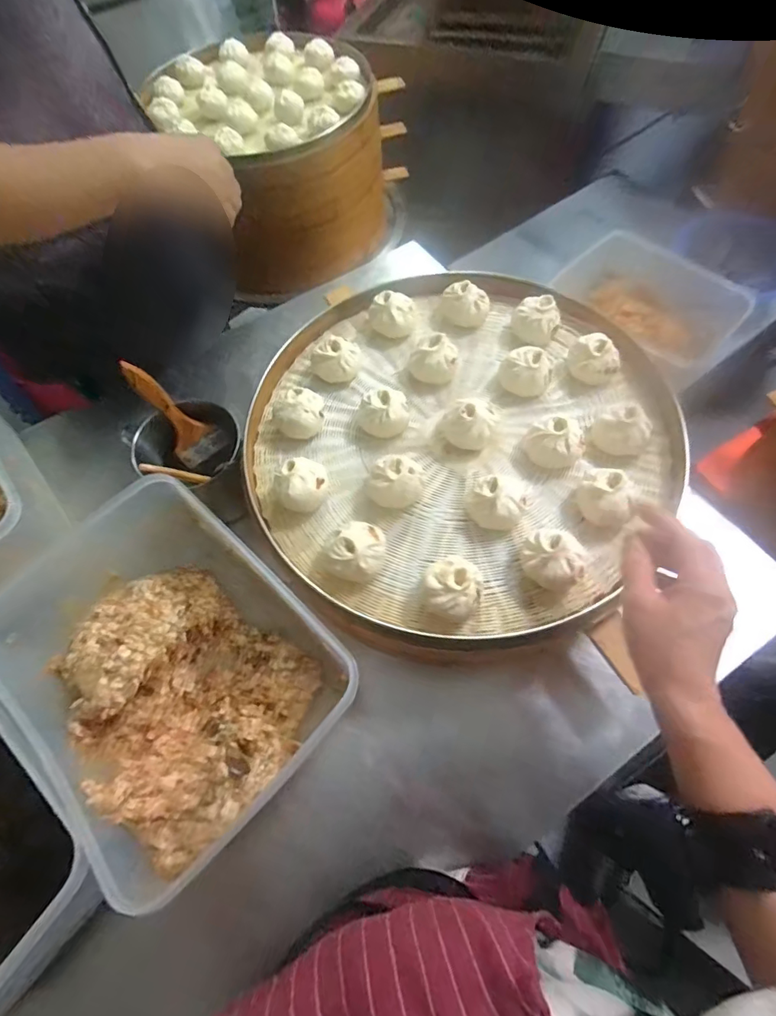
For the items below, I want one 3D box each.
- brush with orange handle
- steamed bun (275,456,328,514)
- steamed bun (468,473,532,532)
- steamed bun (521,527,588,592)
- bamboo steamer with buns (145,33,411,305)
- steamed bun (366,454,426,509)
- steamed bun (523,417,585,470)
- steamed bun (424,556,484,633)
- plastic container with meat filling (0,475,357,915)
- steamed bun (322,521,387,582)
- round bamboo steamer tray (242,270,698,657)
[{"bbox_3d":[-0.257,-0.111,0.568,0.012,0.153,0.060,30,70,34],"label":"brush with orange handle"},{"bbox_3d":[-0.092,-0.021,0.517,0.054,0.047,0.054,-1,64,3],"label":"steamed bun"},{"bbox_3d":[0.119,-0.009,0.496,0.062,0.048,0.057,-1,64,3],"label":"steamed bun"},{"bbox_3d":[0.159,0.055,0.461,0.057,0.051,0.053,-1,64,3],"label":"steamed bun"},{"bbox_3d":[-0.230,-0.812,1.085,0.474,0.283,0.452,-30,66,-11],"label":"bamboo steamer with buns"},{"bbox_3d":[0.008,-0.023,0.509,0.057,0.052,0.054,-1,64,3],"label":"steamed bun"},{"bbox_3d":[0.181,-0.069,0.517,0.050,0.046,0.050,-33,67,-12],"label":"steamed bun"},{"bbox_3d":[0.063,0.081,0.452,0.053,0.052,0.062,3,64,5],"label":"steamed bun"},{"bbox_3d":[-0.220,0.154,0.478,0.309,0.134,0.226,36,71,18],"label":"plastic container with meat filling"},{"bbox_3d":[-0.033,0.045,0.477,0.052,0.046,0.060,37,71,19],"label":"steamed bun"},{"bbox_3d":[0.069,-0.097,0.546,0.471,0.057,0.476,-1,64,3],"label":"round bamboo steamer tray"}]

